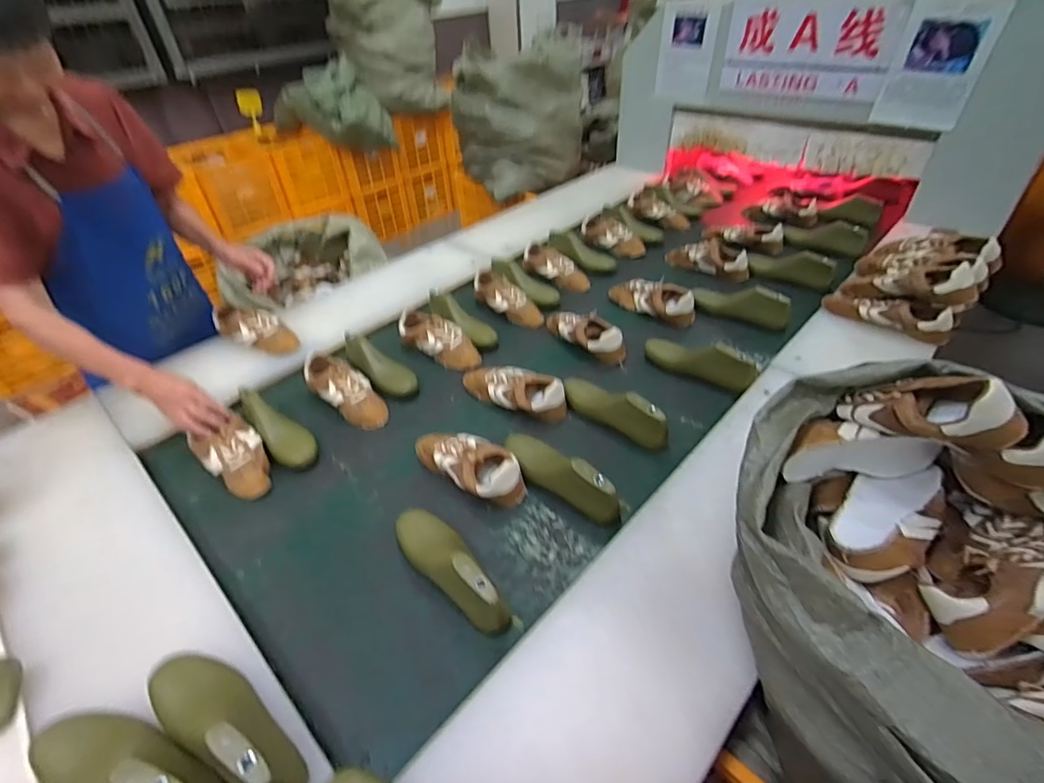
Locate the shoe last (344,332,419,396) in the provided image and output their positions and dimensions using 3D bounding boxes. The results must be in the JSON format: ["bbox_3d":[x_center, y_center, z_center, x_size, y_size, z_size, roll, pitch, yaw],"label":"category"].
[{"bbox_3d":[-0.338,-0.066,1.158,0.249,0.085,0.077,31,52,33],"label":"shoe last"}]

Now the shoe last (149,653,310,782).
[{"bbox_3d":[-0.342,0.368,0.562,0.246,0.078,0.079,21,47,25],"label":"shoe last"}]

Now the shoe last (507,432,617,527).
[{"bbox_3d":[0.053,0.143,0.868,0.068,0.093,0.255,-34,50,-30],"label":"shoe last"}]

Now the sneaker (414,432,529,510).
[{"bbox_3d":[-0.098,0.128,0.919,0.241,0.075,0.103,28,50,31],"label":"sneaker"}]

